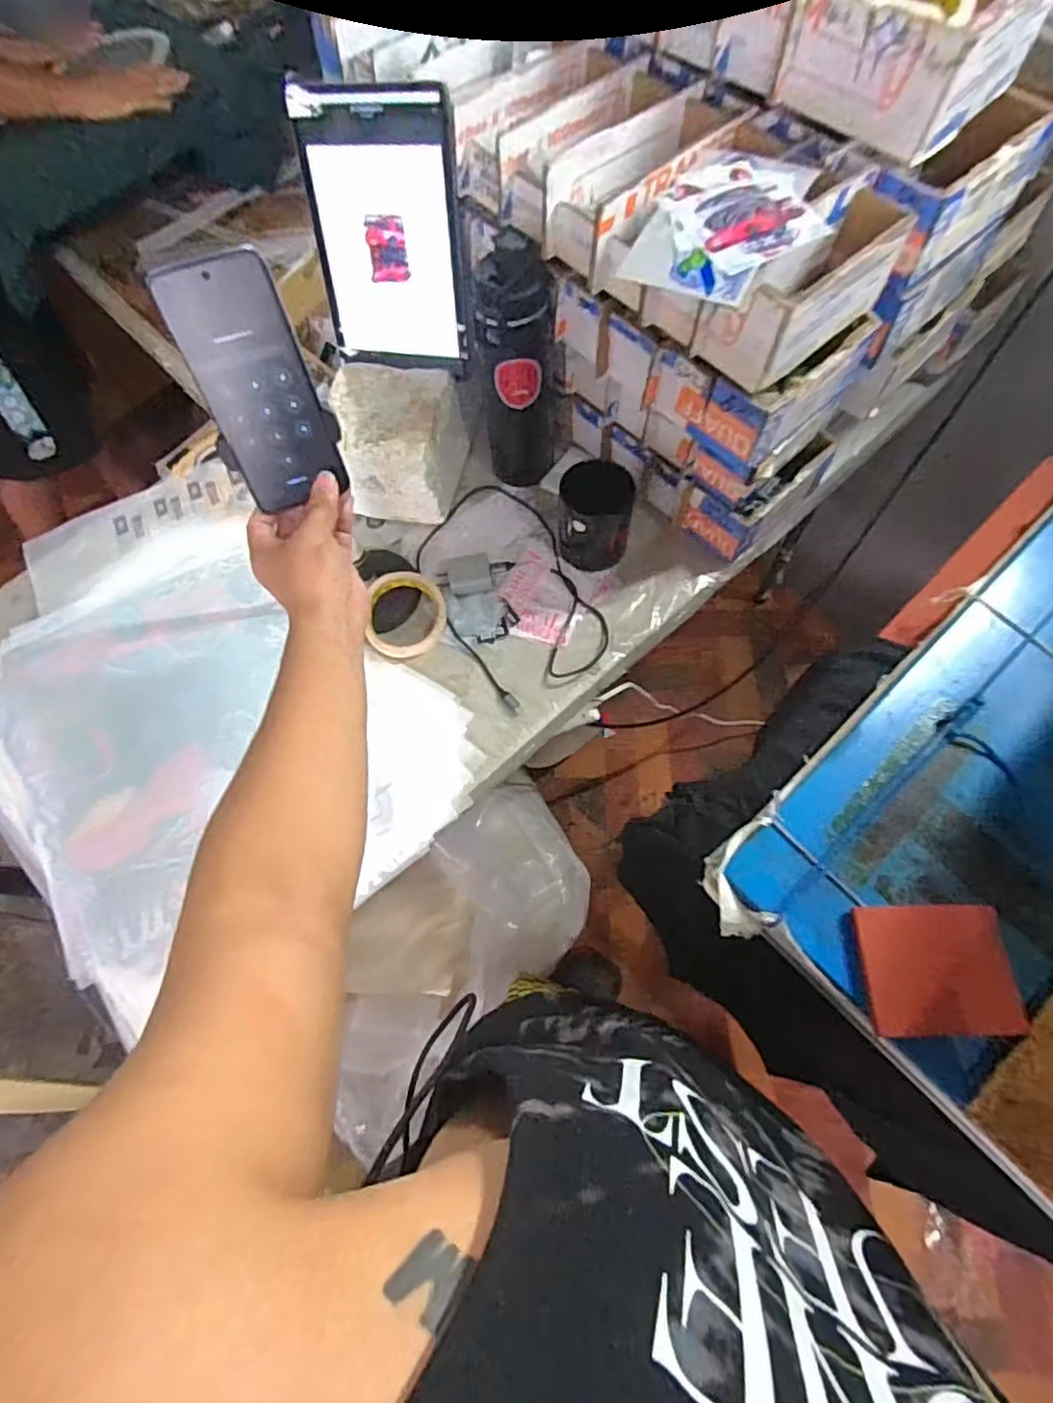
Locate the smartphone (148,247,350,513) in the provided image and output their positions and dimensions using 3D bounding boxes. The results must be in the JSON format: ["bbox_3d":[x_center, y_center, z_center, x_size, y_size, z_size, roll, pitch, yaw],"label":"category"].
[{"bbox_3d":[-0.193,-0.224,0.468,0.074,0.162,0.013,-17,41,-4],"label":"smartphone"}]

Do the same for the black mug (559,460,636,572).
[{"bbox_3d":[0.077,-0.200,0.725,0.080,0.100,0.079,2,67,4],"label":"black mug"}]

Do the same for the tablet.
[{"bbox_3d":[-0.143,-0.473,0.665,0.160,0.234,0.013,10,47,8],"label":"tablet"}]

